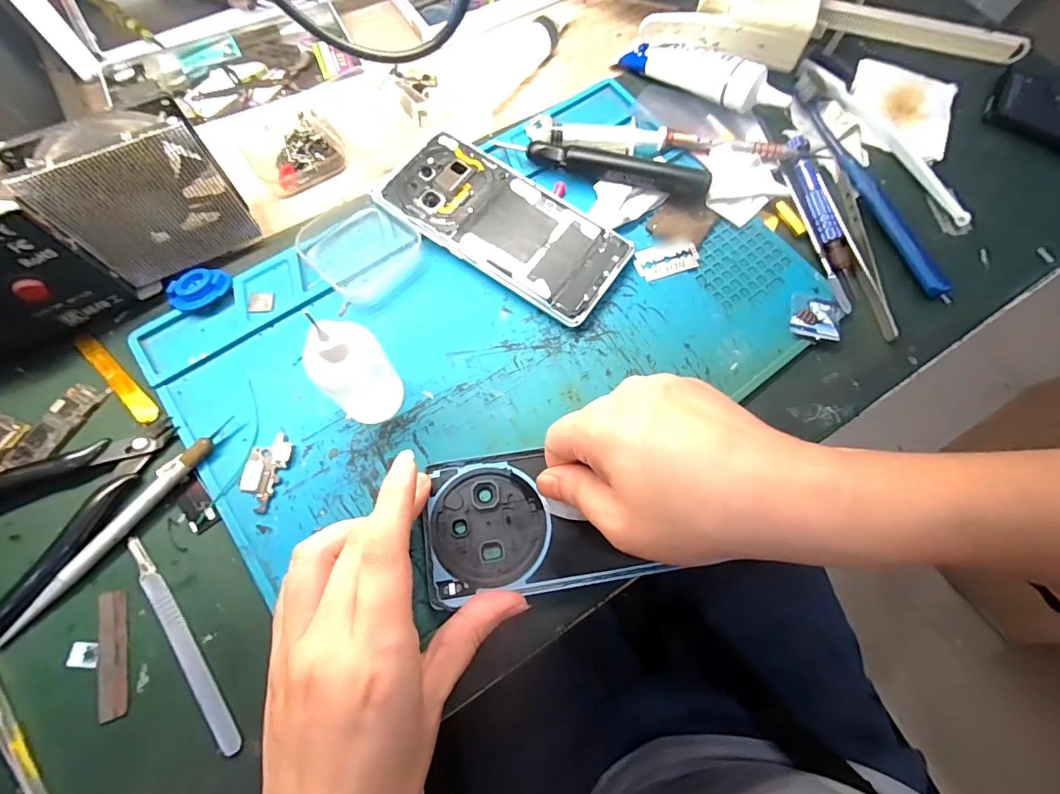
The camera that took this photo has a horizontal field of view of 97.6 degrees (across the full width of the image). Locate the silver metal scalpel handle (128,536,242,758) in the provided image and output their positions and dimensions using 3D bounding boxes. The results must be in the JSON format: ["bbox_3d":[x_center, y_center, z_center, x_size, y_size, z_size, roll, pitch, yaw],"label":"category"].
[{"bbox_3d":[-0.173,0.120,0.229,0.010,0.004,0.117,-37,76,-13],"label":"silver metal scalpel handle"}]

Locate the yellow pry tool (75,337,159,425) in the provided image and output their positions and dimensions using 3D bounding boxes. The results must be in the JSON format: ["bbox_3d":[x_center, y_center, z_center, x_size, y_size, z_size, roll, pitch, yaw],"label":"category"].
[{"bbox_3d":[-0.244,-0.011,0.273,0.076,0.004,0.012,41,75,11],"label":"yellow pry tool"}]

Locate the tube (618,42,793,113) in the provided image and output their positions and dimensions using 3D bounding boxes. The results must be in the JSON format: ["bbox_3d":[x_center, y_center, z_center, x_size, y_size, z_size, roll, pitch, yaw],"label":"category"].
[{"bbox_3d":[0.131,-0.241,0.344,0.122,0.030,0.028,36,74,10],"label":"tube"}]

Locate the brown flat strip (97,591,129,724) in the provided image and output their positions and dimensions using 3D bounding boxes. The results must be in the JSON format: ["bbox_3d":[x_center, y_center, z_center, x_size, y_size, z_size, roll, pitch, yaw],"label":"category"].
[{"bbox_3d":[-0.205,0.125,0.226,0.014,0.004,0.057,-17,73,-7],"label":"brown flat strip"}]

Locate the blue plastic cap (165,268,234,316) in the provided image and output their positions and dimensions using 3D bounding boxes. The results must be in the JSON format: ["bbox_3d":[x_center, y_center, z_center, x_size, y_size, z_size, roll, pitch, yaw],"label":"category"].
[{"bbox_3d":[-0.203,-0.066,0.286,0.035,0.009,0.027,-7,72,-4],"label":"blue plastic cap"}]

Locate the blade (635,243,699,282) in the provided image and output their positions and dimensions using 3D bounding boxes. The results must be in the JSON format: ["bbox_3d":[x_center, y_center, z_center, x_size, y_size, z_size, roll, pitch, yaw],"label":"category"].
[{"bbox_3d":[0.091,-0.092,0.309,0.042,0.004,0.023,-16,73,-7],"label":"blade"}]

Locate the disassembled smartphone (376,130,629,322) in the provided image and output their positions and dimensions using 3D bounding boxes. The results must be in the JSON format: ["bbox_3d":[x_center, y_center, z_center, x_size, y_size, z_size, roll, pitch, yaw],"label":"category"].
[{"bbox_3d":[-0.016,-0.115,0.308,0.161,0.013,0.076,33,74,9],"label":"disassembled smartphone"}]

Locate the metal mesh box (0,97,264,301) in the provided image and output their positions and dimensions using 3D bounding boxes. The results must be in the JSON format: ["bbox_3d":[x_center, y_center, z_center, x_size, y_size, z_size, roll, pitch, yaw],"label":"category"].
[{"bbox_3d":[-0.211,-0.108,0.260,0.081,0.089,0.026,-34,77,-17],"label":"metal mesh box"}]

